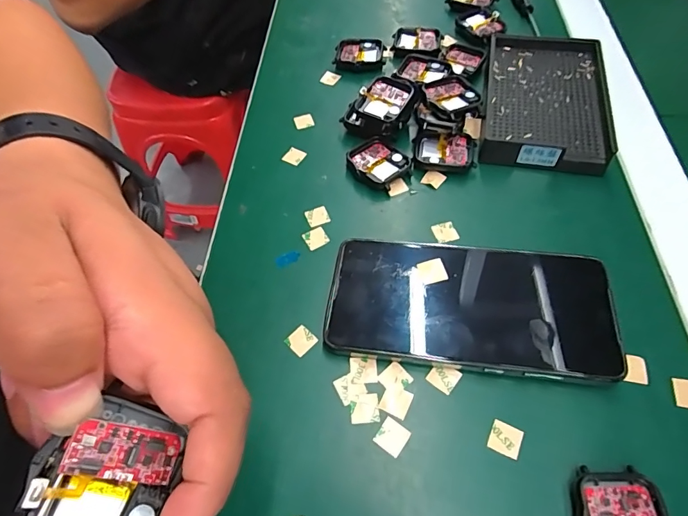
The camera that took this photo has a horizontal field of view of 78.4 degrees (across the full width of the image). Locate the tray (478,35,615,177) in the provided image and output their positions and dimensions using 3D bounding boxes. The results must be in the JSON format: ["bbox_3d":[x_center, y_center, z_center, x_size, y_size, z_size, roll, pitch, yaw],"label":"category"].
[{"bbox_3d":[0.161,-0.129,0.341,0.090,0.022,0.136,10,59,11],"label":"tray"}]

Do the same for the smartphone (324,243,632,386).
[{"bbox_3d":[0.073,0.029,0.255,0.160,0.014,0.078,5,59,8],"label":"smartphone"}]

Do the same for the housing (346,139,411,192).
[{"bbox_3d":[0.025,-0.071,0.324,0.042,0.013,0.040,37,68,24],"label":"housing"}]

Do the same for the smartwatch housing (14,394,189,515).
[{"bbox_3d":[-0.069,0.064,0.119,0.035,0.009,0.043,33,67,-24],"label":"smartwatch housing"}]

